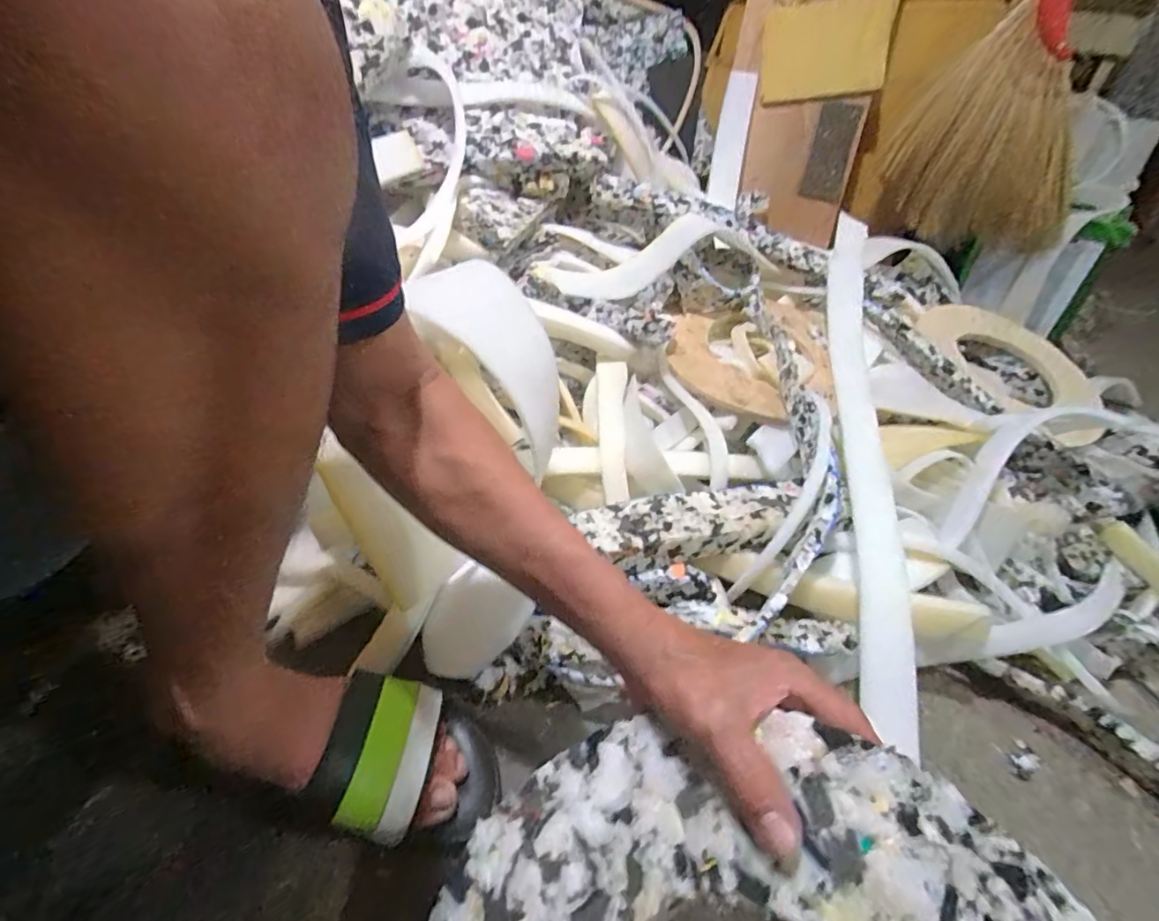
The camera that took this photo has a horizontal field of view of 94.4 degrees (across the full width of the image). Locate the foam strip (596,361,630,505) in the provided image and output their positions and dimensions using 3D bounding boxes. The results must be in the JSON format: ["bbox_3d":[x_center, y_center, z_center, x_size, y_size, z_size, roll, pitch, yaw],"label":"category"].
[{"bbox_3d":[0.039,-0.043,0.625,0.035,0.033,0.186,3,61,-5],"label":"foam strip"}]

